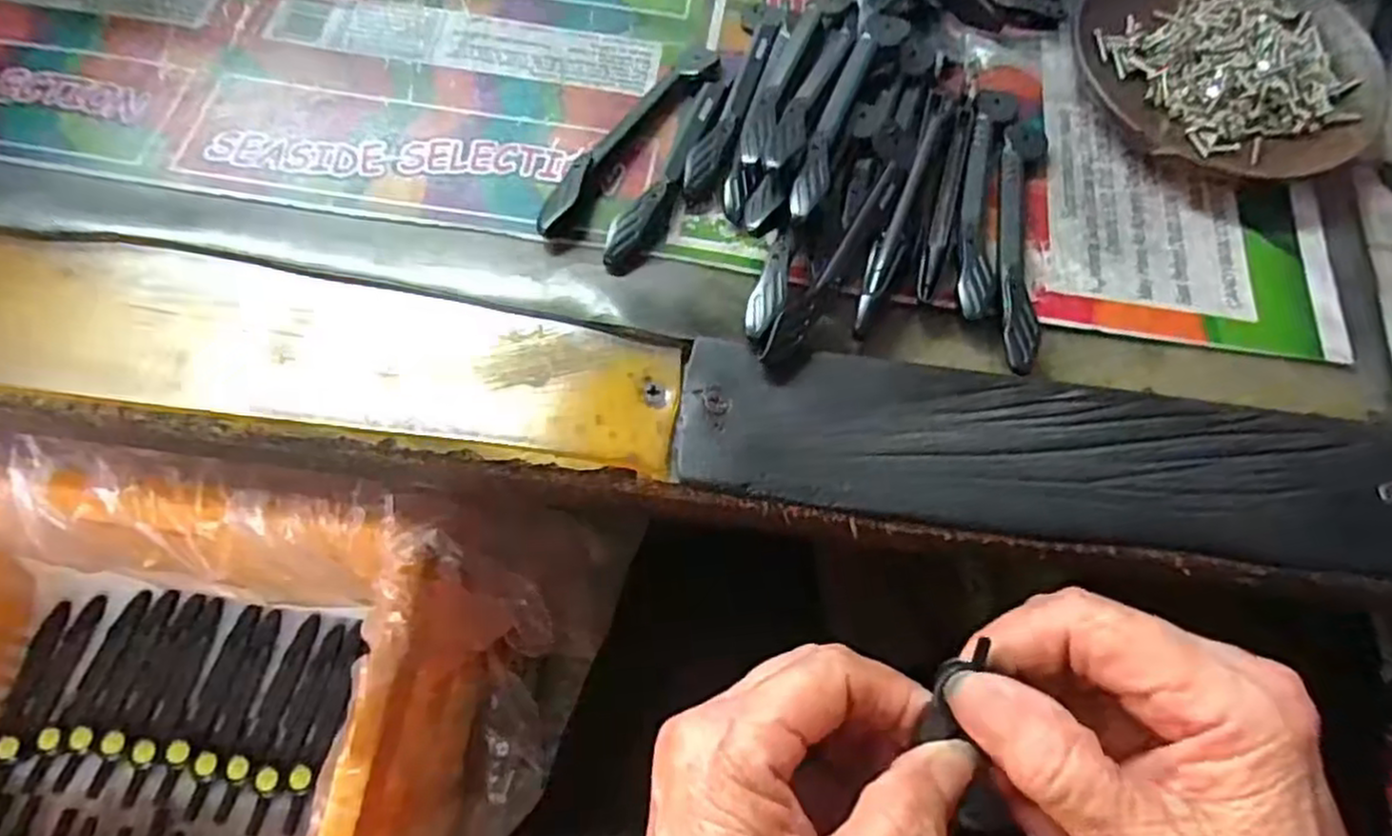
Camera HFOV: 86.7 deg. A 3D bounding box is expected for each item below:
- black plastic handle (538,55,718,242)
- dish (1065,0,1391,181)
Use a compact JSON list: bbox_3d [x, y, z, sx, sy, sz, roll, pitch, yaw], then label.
[{"bbox_3d":[-0.024,-0.104,0.271,0.016,0.011,0.107,31,69,11],"label":"black plastic handle"},{"bbox_3d":[0.211,-0.141,0.295,0.111,0.019,0.110,1,66,-2],"label":"dish"}]

